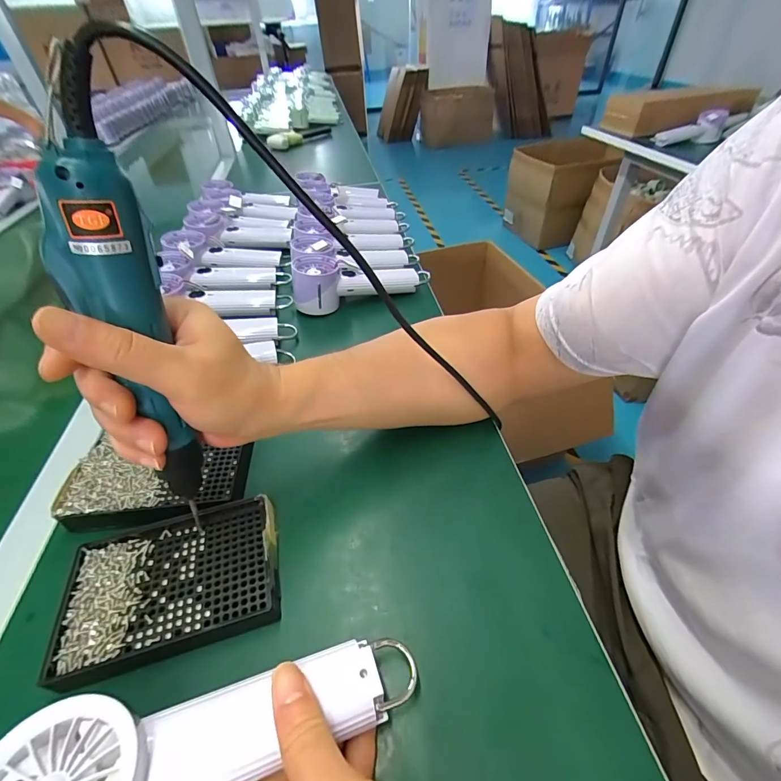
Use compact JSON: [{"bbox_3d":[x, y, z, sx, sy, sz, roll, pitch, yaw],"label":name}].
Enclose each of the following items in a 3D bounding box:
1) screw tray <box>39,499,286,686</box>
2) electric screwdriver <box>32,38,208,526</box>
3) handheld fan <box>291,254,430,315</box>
[{"bbox_3d":[-0.153,0.133,0.272,0.139,0.021,0.096,-12,45,-11],"label":"screw tray"},{"bbox_3d":[-0.137,-0.027,0.202,0.033,0.230,0.028,3,30,4],"label":"electric screwdriver"},{"bbox_3d":[-0.039,-0.161,0.539,0.195,0.056,0.059,-15,46,-12],"label":"handheld fan"}]

